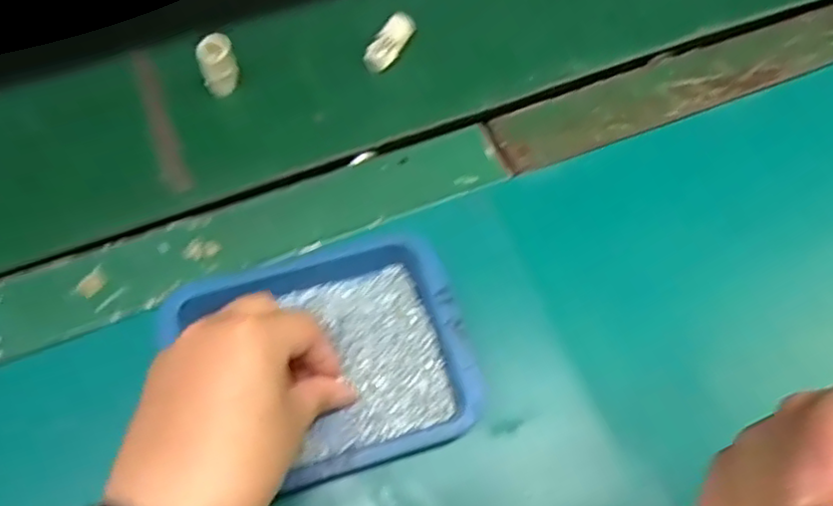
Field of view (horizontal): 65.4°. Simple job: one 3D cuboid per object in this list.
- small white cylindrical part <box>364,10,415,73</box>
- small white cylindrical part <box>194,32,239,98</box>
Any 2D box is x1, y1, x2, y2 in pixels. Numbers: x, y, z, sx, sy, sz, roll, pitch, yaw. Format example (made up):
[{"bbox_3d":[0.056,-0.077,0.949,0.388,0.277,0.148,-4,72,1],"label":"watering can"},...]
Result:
[{"bbox_3d":[-0.018,-0.154,0.473,0.019,0.013,0.048,32,80,15],"label":"small white cylindrical part"},{"bbox_3d":[-0.134,-0.126,0.445,0.024,0.045,0.017,-13,63,-7],"label":"small white cylindrical part"}]

